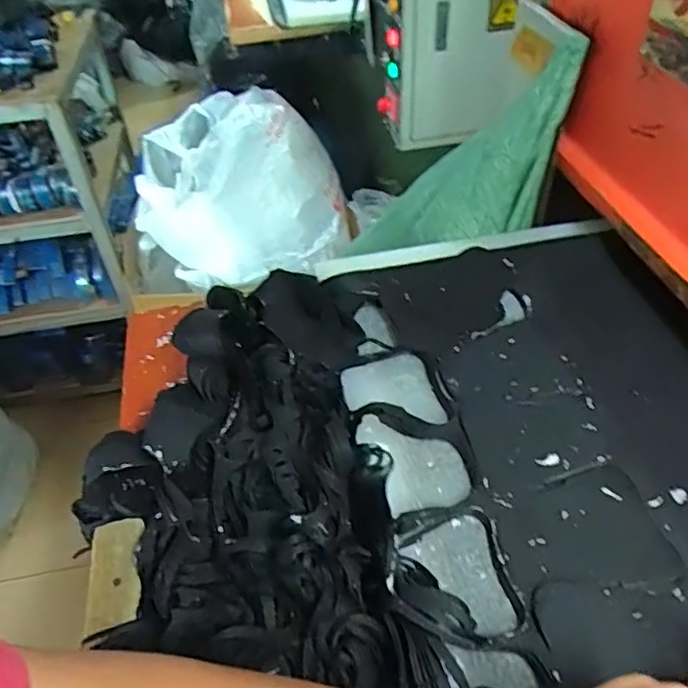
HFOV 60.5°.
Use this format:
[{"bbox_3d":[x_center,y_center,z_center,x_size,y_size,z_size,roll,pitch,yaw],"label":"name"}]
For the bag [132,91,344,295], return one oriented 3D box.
[{"bbox_3d":[-0.252,-0.397,1.468,0.481,0.339,0.340,-4,43,0],"label":"bag"}]

